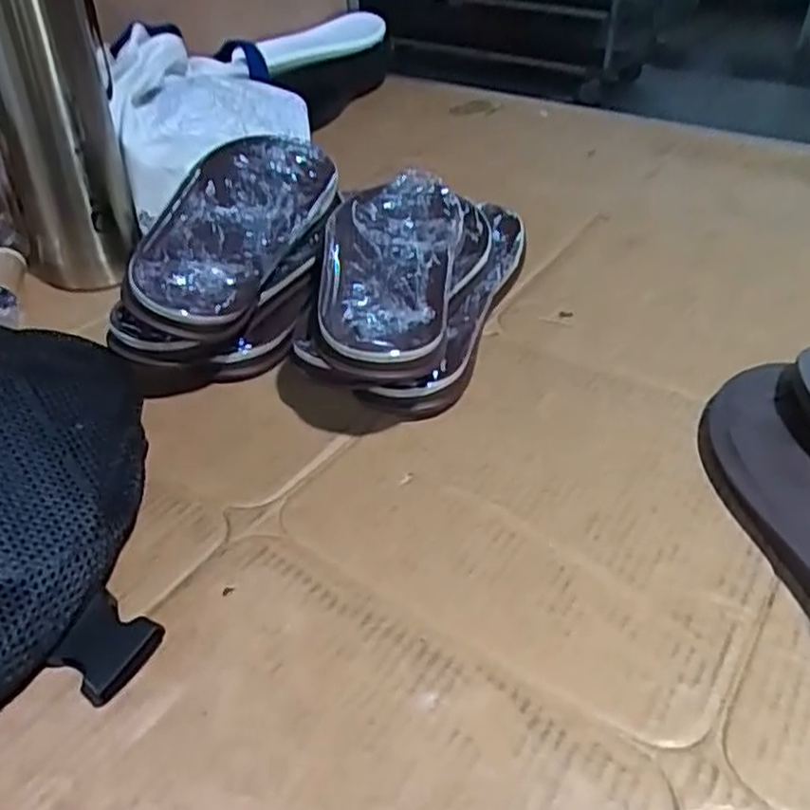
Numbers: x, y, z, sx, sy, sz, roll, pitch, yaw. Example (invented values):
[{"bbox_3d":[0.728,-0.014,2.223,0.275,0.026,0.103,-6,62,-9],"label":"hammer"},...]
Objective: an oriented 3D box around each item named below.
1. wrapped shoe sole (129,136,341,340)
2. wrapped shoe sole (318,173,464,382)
[{"bbox_3d":[-0.124,-0.133,0.553,0.099,0.052,0.268,8,39,10],"label":"wrapped shoe sole"},{"bbox_3d":[-0.013,-0.096,0.506,0.092,0.027,0.243,2,39,3],"label":"wrapped shoe sole"}]

